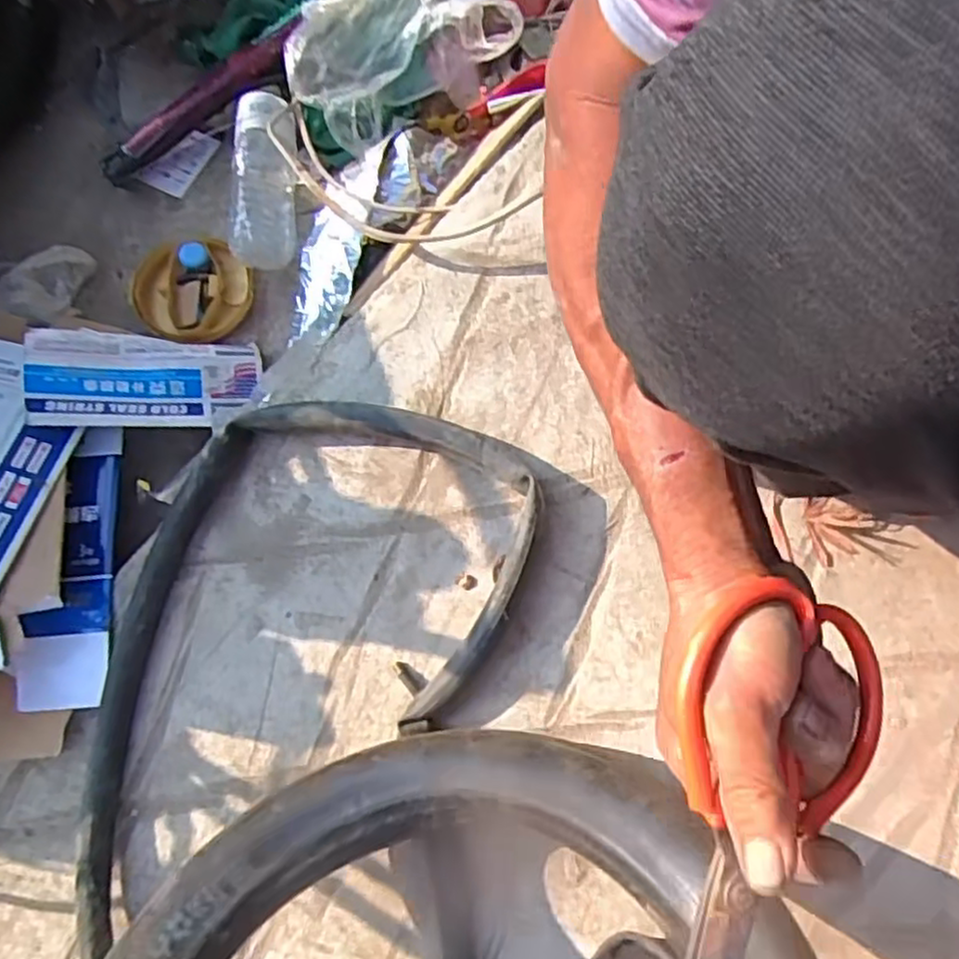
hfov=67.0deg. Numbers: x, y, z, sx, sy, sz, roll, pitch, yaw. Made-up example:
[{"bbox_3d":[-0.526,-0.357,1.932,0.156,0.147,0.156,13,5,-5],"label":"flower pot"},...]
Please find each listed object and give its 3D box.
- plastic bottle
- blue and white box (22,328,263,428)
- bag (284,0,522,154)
[{"bbox_3d":[-0.239,-0.332,0.806,0.068,0.058,0.192,0,72,0],"label":"plastic bottle"},{"bbox_3d":[-0.327,-0.101,0.718,0.208,0.016,0.099,-5,70,-28],"label":"blue and white box"},{"bbox_3d":[-0.098,-0.478,0.801,0.227,0.093,0.169,-34,75,-11],"label":"bag"}]

